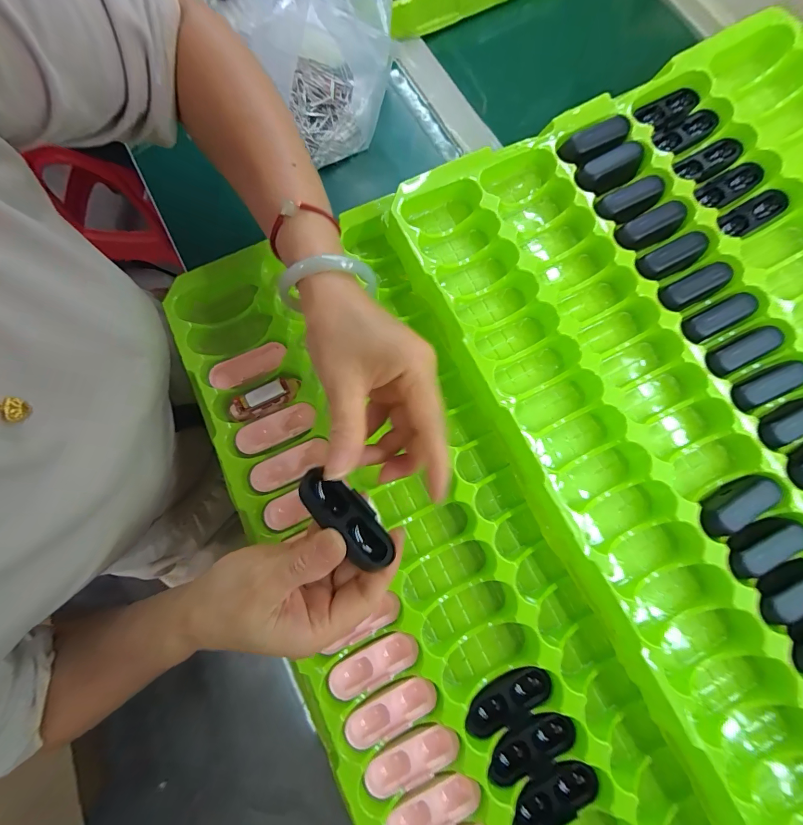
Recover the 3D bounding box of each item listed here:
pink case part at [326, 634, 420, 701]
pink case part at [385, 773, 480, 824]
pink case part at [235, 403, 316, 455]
[{"bbox_3d":[-0.019,0.174,0.253,0.062,0.010,0.023,-24,78,-7],"label":"pink case part"},{"bbox_3d":[0.019,0.254,0.234,0.061,0.009,0.026,-20,78,-6],"label":"pink case part"},{"bbox_3d":[-0.099,0.013,0.292,0.062,0.006,0.023,-25,78,-7],"label":"pink case part"}]

